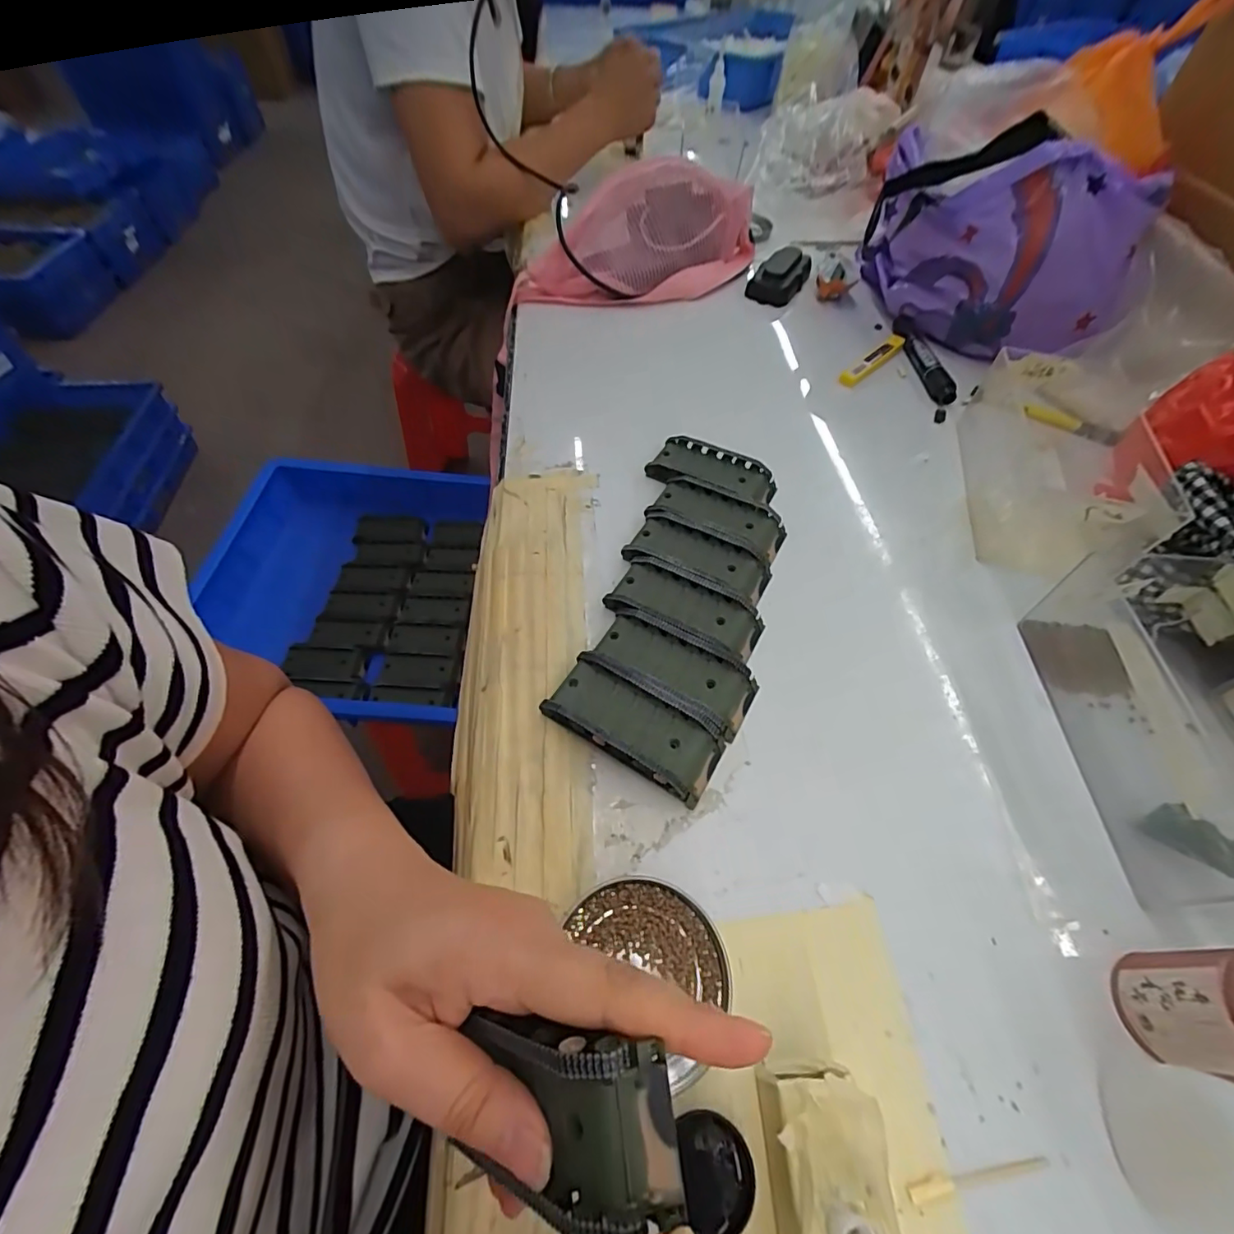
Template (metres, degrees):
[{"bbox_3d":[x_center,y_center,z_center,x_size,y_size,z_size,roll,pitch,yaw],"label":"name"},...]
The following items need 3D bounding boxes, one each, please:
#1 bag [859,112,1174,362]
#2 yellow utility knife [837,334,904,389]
[{"bbox_3d":[0.361,-0.349,0.508,0.242,0.165,0.101,29,59,16],"label":"bag"},{"bbox_3d":[0.260,-0.261,0.536,0.103,0.010,0.015,-36,64,-24],"label":"yellow utility knife"}]

